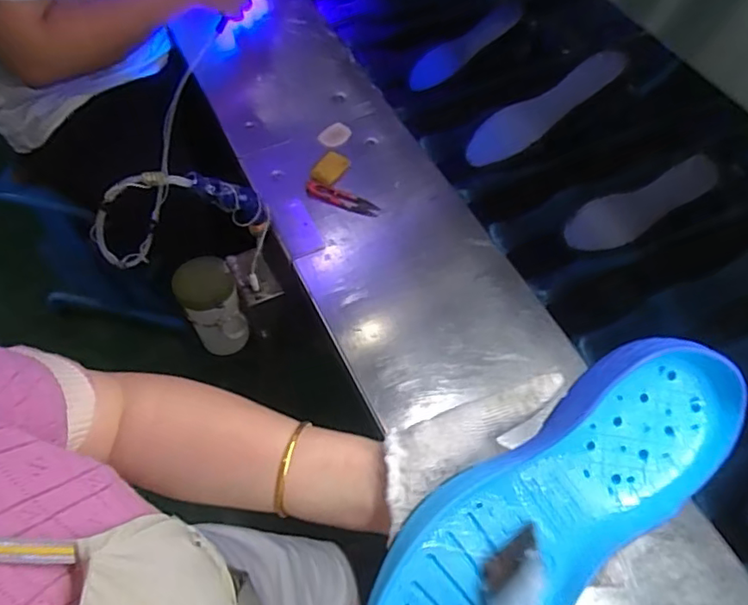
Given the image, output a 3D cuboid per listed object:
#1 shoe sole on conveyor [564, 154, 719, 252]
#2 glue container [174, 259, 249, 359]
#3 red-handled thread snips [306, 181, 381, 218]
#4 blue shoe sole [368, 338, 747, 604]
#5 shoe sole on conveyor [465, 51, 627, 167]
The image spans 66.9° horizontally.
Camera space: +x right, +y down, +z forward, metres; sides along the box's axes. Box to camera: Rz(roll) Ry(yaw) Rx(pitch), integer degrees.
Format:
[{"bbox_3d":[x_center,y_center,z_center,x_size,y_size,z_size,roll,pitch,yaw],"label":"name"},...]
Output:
[{"bbox_3d":[0.356,-0.126,0.753,0.200,0.009,0.068,-23,77,8],"label":"shoe sole on conveyor"},{"bbox_3d":[-0.217,0.006,0.759,0.075,0.113,0.082,-16,62,-12],"label":"glue container"},{"bbox_3d":[-0.041,-0.134,0.736,0.100,0.008,0.023,19,60,8],"label":"red-handled thread snips"},{"bbox_3d":[0.105,0.124,0.339,0.280,0.048,0.098,-39,89,-11],"label":"blue shoe sole"},{"bbox_3d":[0.255,-0.286,0.851,0.251,0.018,0.066,-28,98,14],"label":"shoe sole on conveyor"}]

